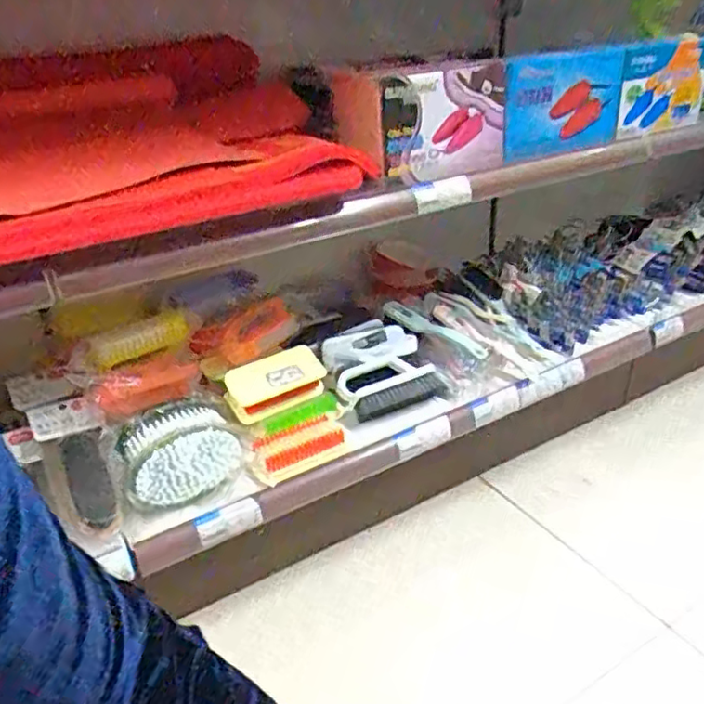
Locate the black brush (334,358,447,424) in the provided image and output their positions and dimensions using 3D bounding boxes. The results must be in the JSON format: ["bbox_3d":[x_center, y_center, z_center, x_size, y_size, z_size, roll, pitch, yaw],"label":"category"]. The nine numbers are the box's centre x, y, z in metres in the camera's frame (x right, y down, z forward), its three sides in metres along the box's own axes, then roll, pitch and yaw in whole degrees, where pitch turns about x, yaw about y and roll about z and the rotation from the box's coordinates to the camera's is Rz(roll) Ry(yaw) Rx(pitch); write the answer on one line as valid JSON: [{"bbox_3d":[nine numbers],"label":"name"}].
[{"bbox_3d":[0.057,0.049,0.937,0.158,0.049,0.074,-11,30,-14],"label":"black brush"}]

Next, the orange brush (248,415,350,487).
[{"bbox_3d":[-0.070,0.134,0.851,0.148,0.042,0.068,-23,35,-31],"label":"orange brush"}]

